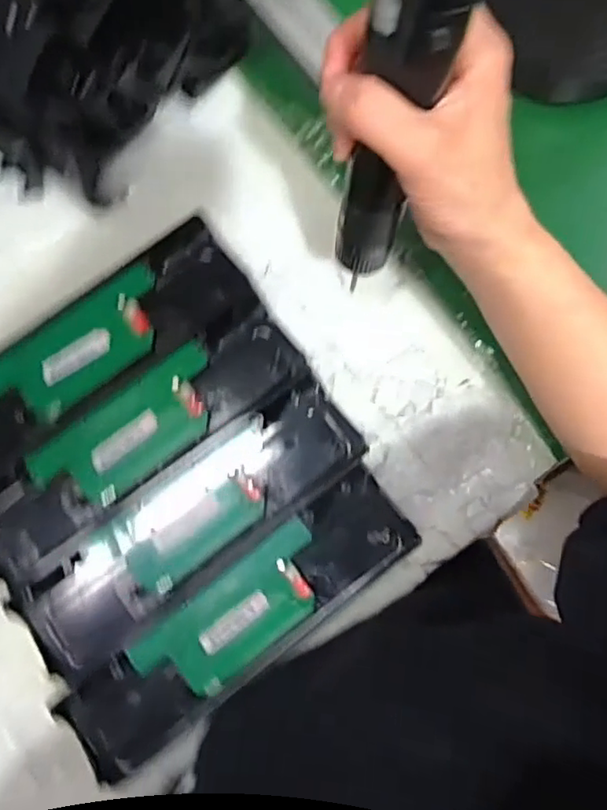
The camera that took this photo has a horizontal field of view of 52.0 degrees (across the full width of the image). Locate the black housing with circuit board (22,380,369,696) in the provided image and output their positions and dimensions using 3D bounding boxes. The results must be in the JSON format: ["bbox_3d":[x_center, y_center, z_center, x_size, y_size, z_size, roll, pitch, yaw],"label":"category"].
[{"bbox_3d":[-0.070,0.079,0.412,0.239,0.011,0.067,-38,84,-6],"label":"black housing with circuit board"}]

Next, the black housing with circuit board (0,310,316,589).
[{"bbox_3d":[-0.110,0.024,0.420,0.241,0.011,0.064,-35,83,-5],"label":"black housing with circuit board"}]

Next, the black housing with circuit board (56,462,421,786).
[{"bbox_3d":[-0.037,0.139,0.402,0.242,0.014,0.064,-38,84,-6],"label":"black housing with circuit board"}]

